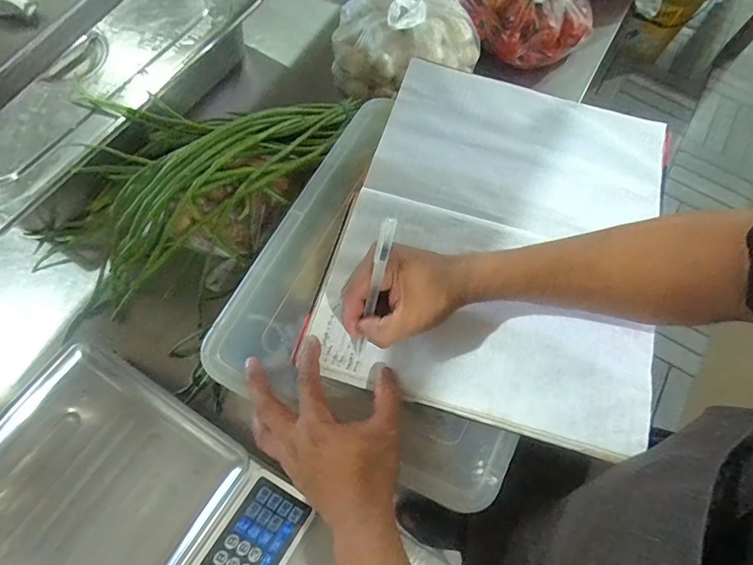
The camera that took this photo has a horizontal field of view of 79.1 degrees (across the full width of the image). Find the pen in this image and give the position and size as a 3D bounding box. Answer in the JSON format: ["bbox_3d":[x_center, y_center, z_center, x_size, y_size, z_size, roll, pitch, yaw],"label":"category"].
[{"bbox_3d":[-0.002,0.006,0.389,0.011,0.140,0.008,16,39,3],"label":"pen"}]

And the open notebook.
[{"bbox_3d":[0.140,-0.064,0.496,0.326,0.026,0.404,19,68,5],"label":"open notebook"}]

